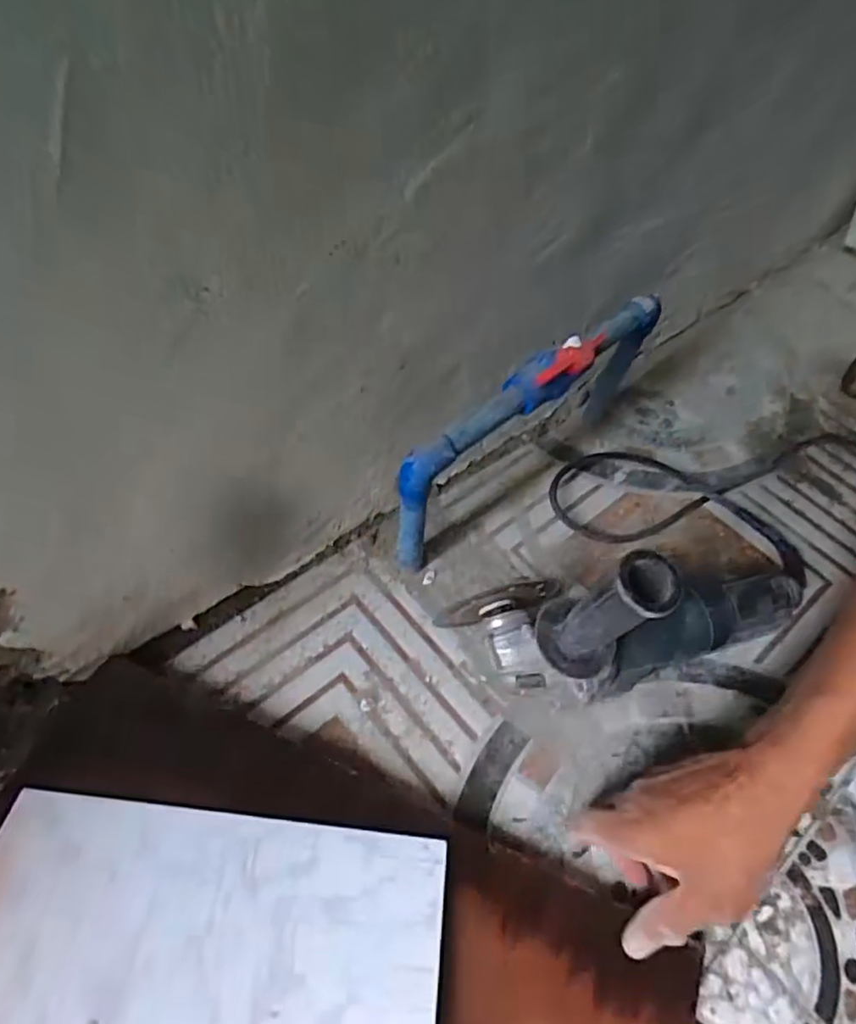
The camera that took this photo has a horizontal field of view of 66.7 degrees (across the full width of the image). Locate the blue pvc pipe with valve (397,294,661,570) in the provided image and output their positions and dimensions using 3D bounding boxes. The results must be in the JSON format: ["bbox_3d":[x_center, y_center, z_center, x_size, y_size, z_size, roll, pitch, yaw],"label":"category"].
[{"bbox_3d":[0.093,-0.063,0.547,0.299,0.193,0.039,-35,64,-25],"label":"blue pvc pipe with valve"}]

